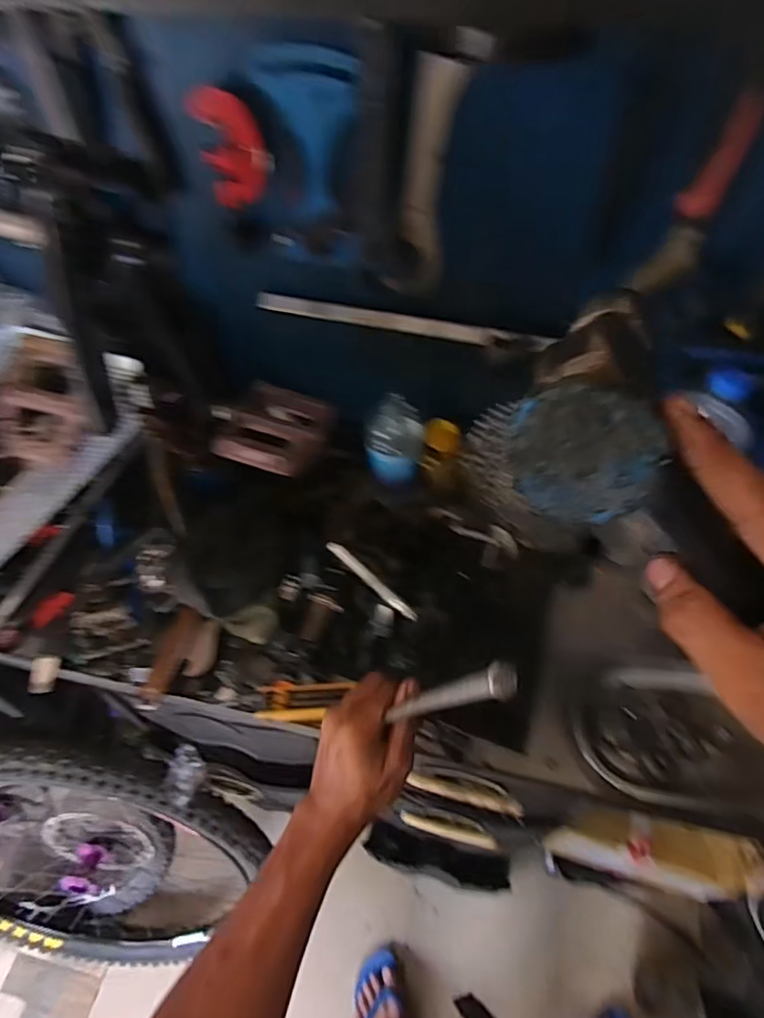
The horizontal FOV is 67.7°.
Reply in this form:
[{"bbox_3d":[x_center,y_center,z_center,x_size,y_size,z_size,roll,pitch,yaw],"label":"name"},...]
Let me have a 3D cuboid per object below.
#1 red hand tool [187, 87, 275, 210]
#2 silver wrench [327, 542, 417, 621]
[{"bbox_3d":[-0.144,-0.350,0.560,0.068,0.101,0.013,1,54,2],"label":"red hand tool"},{"bbox_3d":[-0.012,0.087,0.683,0.135,0.011,0.013,42,63,-1],"label":"silver wrench"}]

